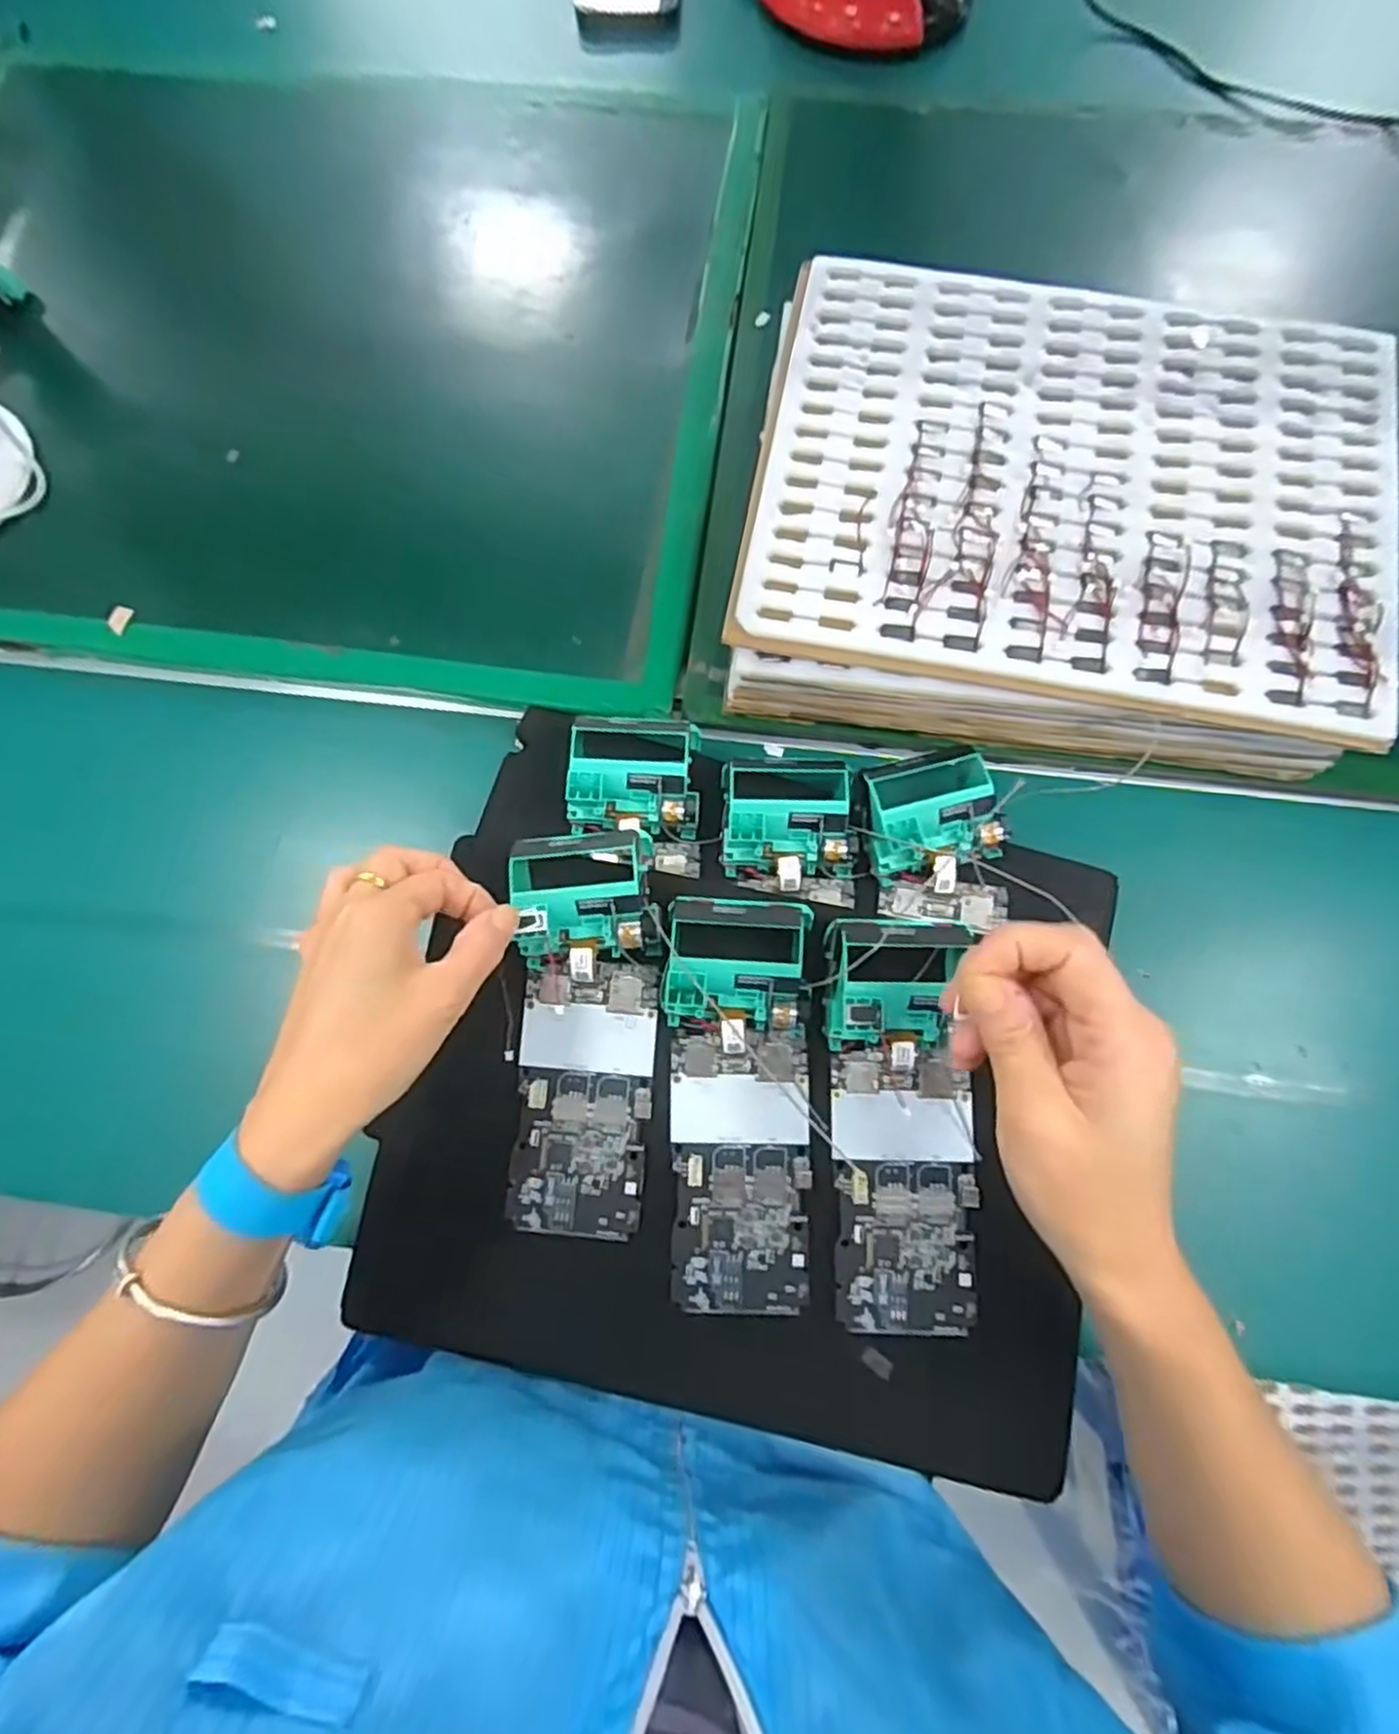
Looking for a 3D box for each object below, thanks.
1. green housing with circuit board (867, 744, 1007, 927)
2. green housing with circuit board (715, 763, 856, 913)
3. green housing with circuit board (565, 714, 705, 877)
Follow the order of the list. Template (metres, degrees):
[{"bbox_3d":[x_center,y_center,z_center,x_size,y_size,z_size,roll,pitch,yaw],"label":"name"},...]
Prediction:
[{"bbox_3d":[0.125,-0.013,0.401,0.067,0.033,0.089,-12,76,-2],"label":"green housing with circuit board"},{"bbox_3d":[0.049,-0.021,0.407,0.073,0.033,0.069,4,76,3],"label":"green housing with circuit board"},{"bbox_3d":[-0.033,-0.042,0.412,0.071,0.038,0.078,5,76,3],"label":"green housing with circuit board"}]

